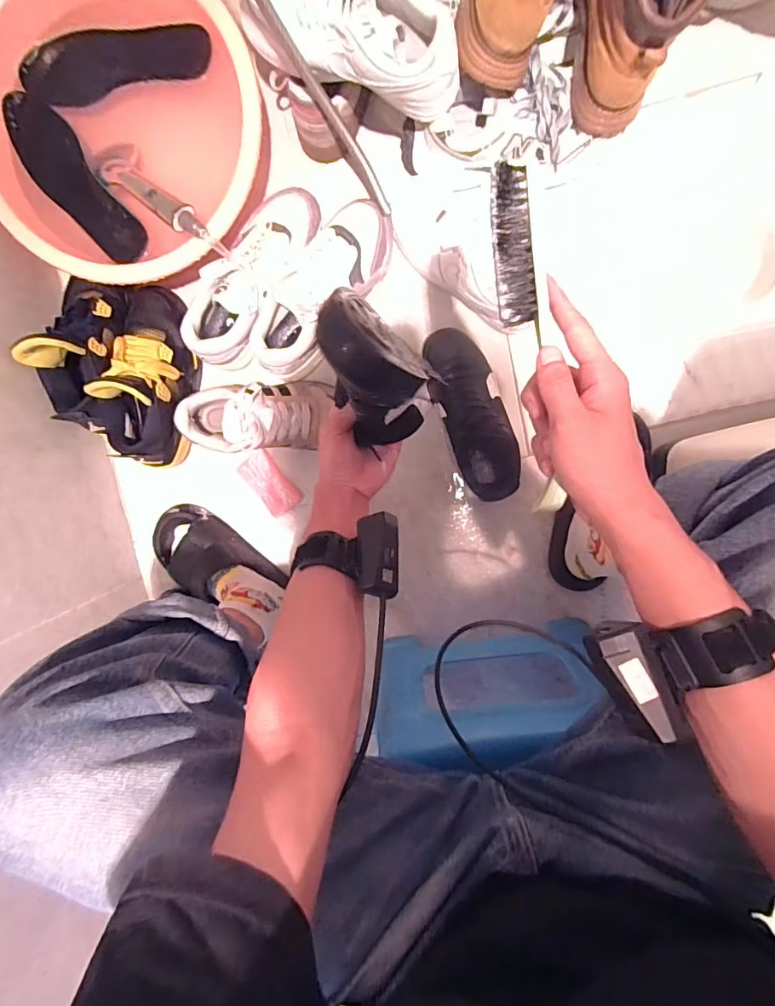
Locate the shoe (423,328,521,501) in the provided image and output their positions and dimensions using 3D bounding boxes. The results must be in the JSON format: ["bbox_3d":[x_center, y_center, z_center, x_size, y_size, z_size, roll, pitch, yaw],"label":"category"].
[{"bbox_3d":[0.123,-0.131,0.704,0.086,0.069,0.255,-22,94,7],"label":"shoe"}]

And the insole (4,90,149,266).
[{"bbox_3d":[-0.417,-0.430,0.636,0.076,0.015,0.244,-40,92,8],"label":"insole"}]

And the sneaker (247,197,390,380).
[{"bbox_3d":[-0.093,-0.291,0.664,0.107,0.093,0.280,37,98,0],"label":"sneaker"}]

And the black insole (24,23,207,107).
[{"bbox_3d":[-0.351,-0.572,0.614,0.243,0.027,0.073,-12,95,6],"label":"black insole"}]

